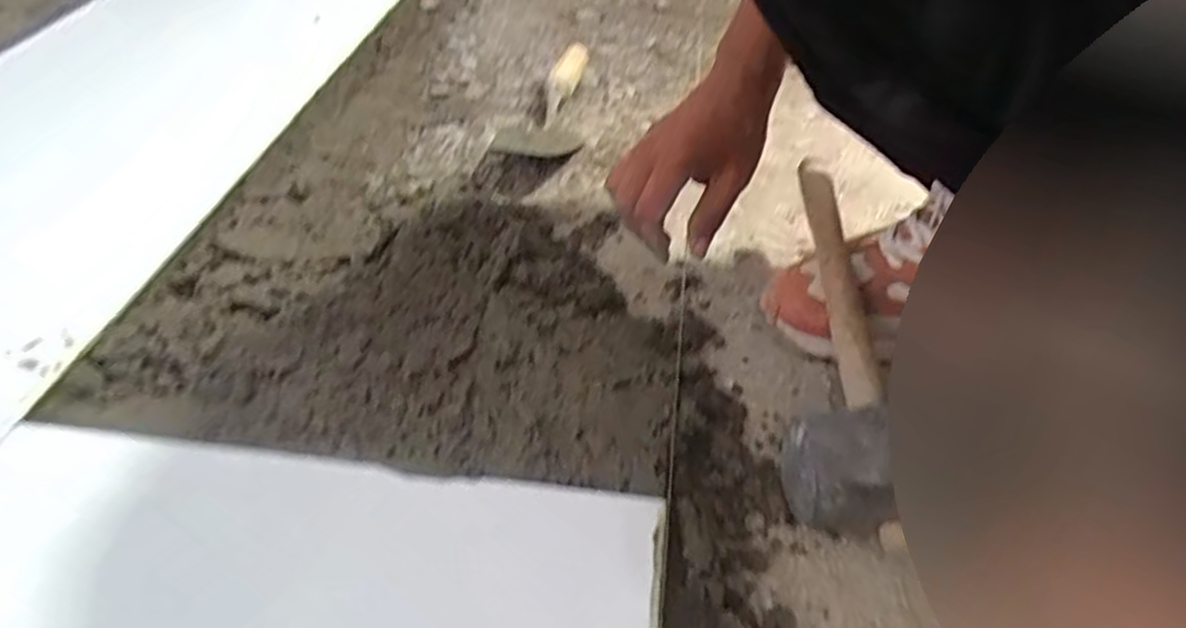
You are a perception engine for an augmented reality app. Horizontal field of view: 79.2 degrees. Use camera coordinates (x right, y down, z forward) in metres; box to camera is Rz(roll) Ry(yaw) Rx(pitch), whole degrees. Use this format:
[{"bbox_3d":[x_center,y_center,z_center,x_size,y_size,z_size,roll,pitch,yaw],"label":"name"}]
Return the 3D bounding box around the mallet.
[{"bbox_3d":[0.156,0.021,0.497,0.064,0.083,0.290,5,43,4],"label":"mallet"}]

